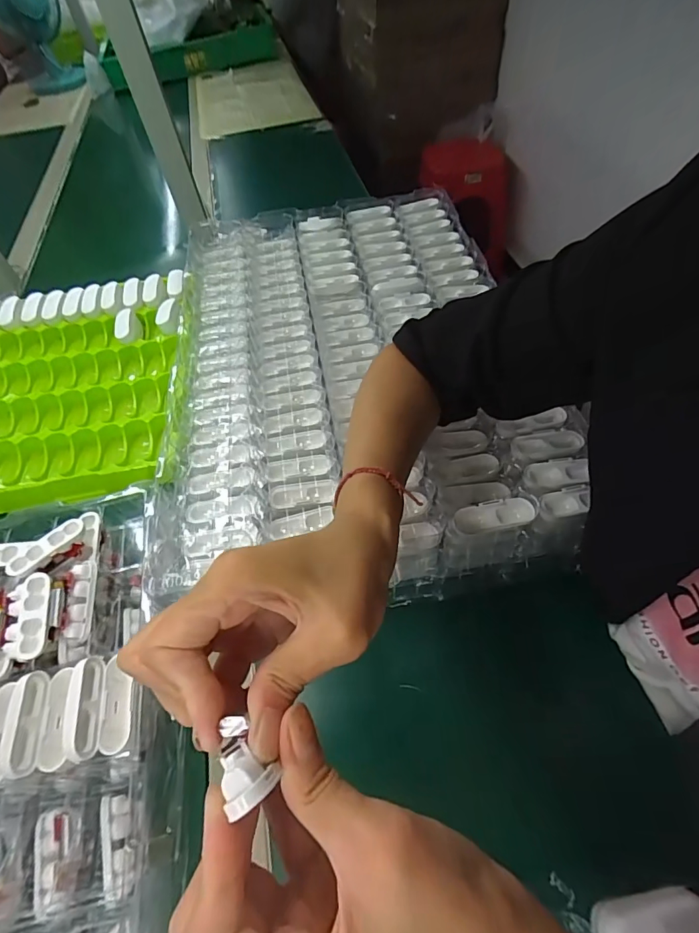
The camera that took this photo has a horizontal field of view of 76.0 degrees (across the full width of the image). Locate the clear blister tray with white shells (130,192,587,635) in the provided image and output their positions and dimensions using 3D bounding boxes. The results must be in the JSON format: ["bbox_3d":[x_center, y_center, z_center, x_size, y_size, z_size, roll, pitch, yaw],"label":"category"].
[{"bbox_3d":[-0.009,-0.148,0.526,0.389,0.041,0.595,-9,54,0],"label":"clear blister tray with white shells"}]

